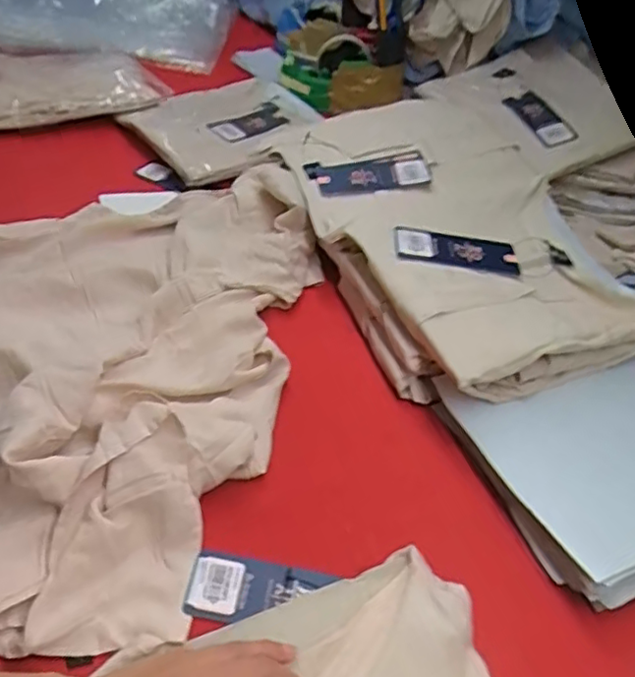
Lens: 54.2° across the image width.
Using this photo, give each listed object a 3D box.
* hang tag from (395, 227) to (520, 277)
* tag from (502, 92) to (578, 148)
[{"bbox_3d":[0.134,-0.082,0.593,0.121,0.006,0.050,7,47,-9],"label":"hang tag"},{"bbox_3d":[0.286,-0.287,0.805,0.051,0.011,0.120,-12,48,-7],"label":"tag"}]

